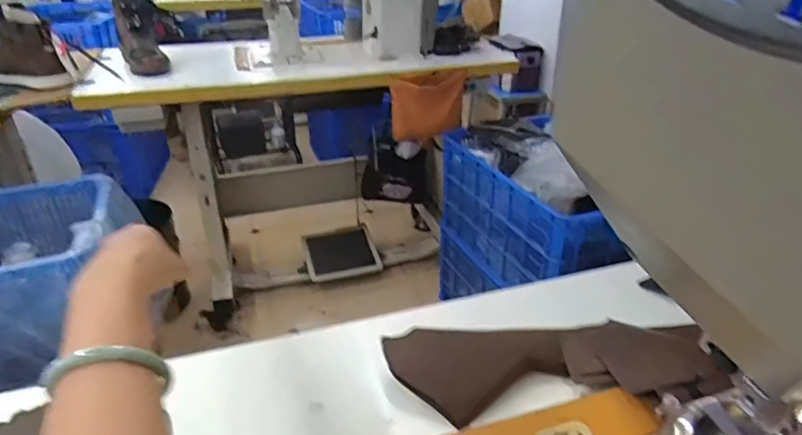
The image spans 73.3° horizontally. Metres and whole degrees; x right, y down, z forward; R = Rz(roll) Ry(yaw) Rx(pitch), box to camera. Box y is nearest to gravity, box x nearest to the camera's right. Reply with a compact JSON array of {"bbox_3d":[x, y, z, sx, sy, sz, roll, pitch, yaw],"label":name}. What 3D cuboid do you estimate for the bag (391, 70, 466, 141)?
[{"bbox_3d":[0.076,-0.318,1.567,0.212,0.198,0.056,8,31,13],"label":"bag"}]

